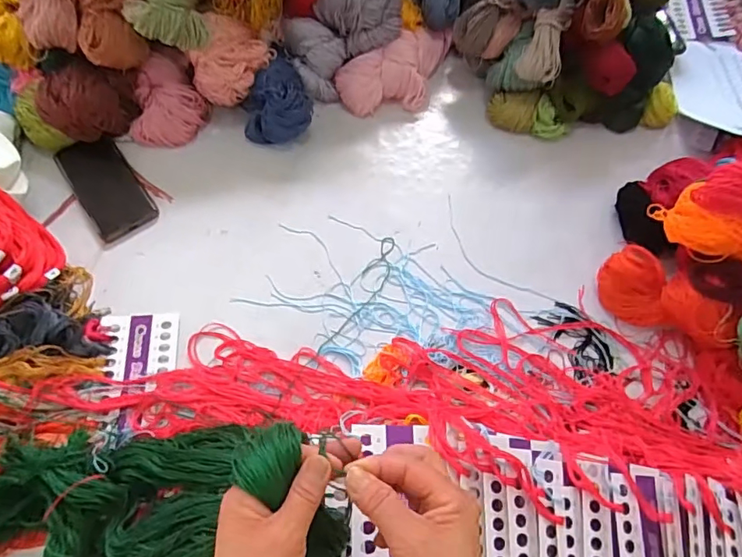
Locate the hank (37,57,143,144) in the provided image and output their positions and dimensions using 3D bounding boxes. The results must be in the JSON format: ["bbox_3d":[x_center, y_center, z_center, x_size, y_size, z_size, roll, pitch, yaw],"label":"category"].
[{"bbox_3d":[-0.369,-0.236,0.664,0.074,0.077,0.119,38,71,15],"label":"hank"}]

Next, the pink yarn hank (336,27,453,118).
[{"bbox_3d":[0.046,-0.288,0.706,0.179,0.063,0.091,-26,68,-11],"label":"pink yarn hank"}]

